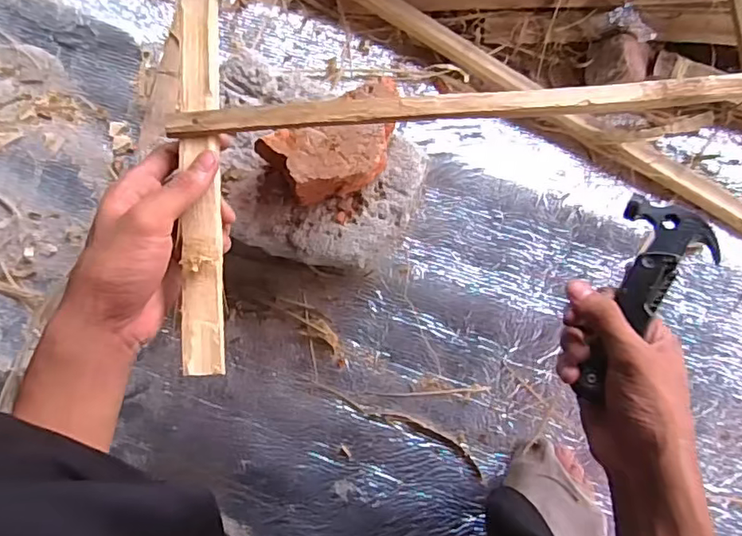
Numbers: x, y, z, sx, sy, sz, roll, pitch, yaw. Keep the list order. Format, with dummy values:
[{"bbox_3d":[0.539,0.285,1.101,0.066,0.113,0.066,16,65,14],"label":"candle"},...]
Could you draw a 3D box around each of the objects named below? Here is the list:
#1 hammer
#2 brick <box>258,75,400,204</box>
[{"bbox_3d":[0.192,0.022,0.395,0.065,0.024,0.157,30,76,7],"label":"hammer"},{"bbox_3d":[-0.024,-0.090,0.423,0.108,0.047,0.060,-24,83,2],"label":"brick"}]

